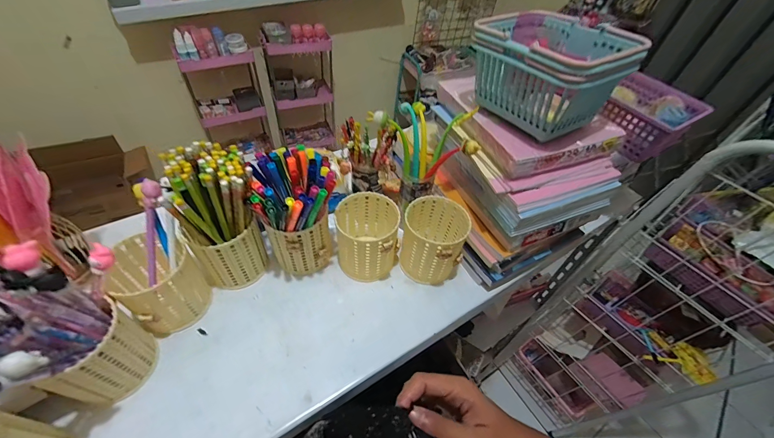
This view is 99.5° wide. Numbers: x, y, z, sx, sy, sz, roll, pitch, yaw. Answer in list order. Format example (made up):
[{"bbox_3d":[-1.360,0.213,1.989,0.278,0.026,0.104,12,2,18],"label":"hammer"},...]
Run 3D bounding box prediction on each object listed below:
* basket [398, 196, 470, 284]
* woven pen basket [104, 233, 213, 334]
[{"bbox_3d":[0.064,0.032,0.468,0.083,0.097,0.091,9,49,1],"label":"basket"},{"bbox_3d":[-0.273,0.077,0.398,0.087,0.097,0.081,3,50,-4],"label":"woven pen basket"}]

